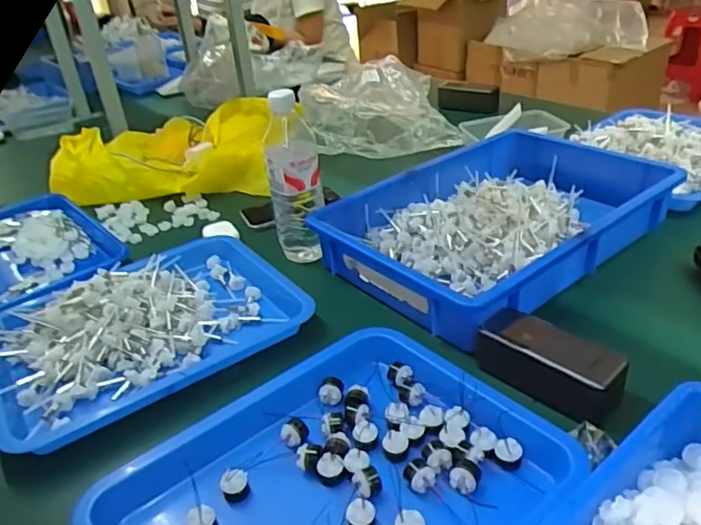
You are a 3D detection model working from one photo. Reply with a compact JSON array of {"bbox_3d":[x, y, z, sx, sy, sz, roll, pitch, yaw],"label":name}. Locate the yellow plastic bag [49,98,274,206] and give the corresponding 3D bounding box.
[{"bbox_3d":[-0.341,-0.237,1.159,0.394,0.097,0.361,-3,31,5],"label":"yellow plastic bag"}]

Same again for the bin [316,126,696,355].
[{"bbox_3d":[0.197,-0.067,0.784,0.430,0.058,0.298,-28,37,-31],"label":"bin"}]

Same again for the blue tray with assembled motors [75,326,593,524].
[{"bbox_3d":[-0.013,0.179,0.453,0.322,0.058,0.287,-27,37,-30],"label":"blue tray with assembled motors"}]

